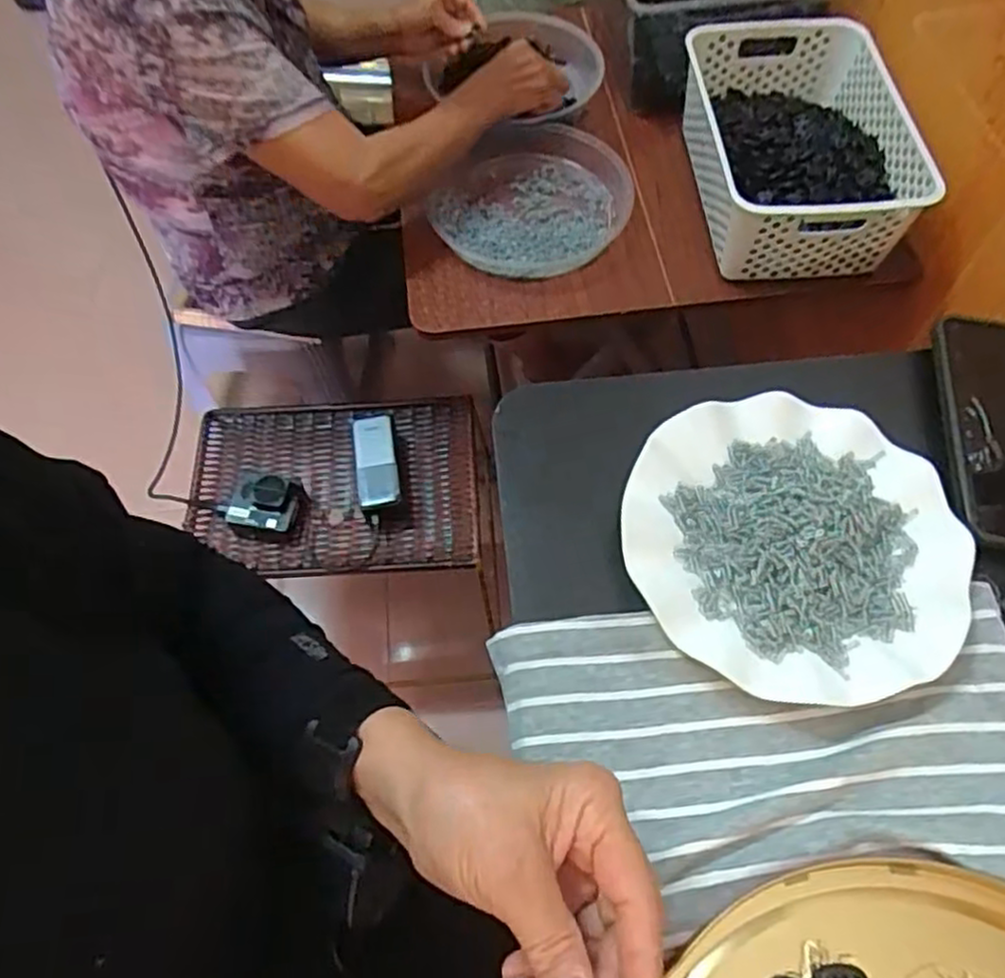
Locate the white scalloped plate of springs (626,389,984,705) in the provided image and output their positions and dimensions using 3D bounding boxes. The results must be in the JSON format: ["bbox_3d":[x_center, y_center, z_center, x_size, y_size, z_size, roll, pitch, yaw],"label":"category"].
[{"bbox_3d":[0.163,0.029,0.414,0.178,0.018,0.177,-1,62,2],"label":"white scalloped plate of springs"}]

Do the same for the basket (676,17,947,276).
[{"bbox_3d":[0.322,-0.383,0.814,0.211,0.104,0.311,-2,62,1],"label":"basket"}]

